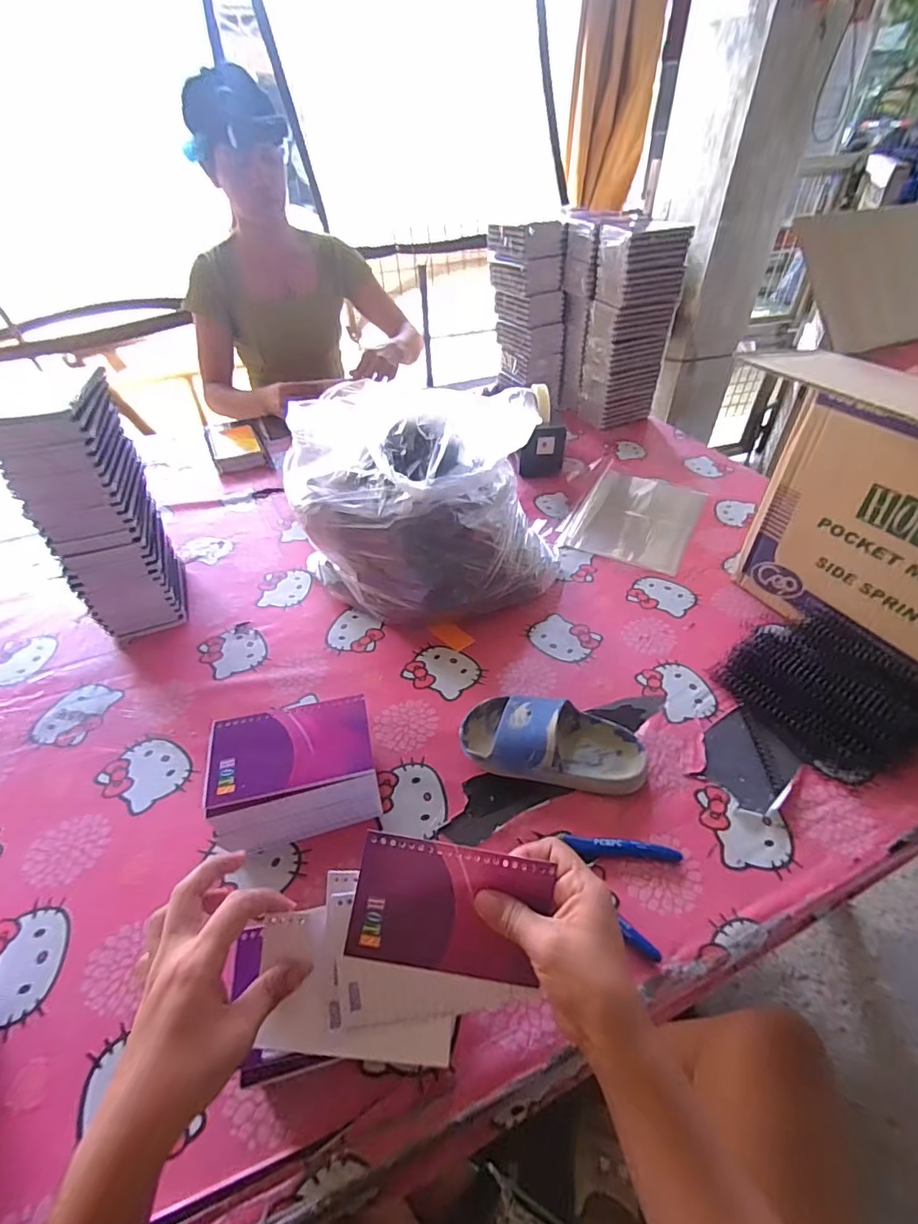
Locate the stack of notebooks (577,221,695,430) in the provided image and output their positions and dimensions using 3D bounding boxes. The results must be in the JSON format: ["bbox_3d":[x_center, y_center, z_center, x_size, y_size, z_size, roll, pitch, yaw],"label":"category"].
[{"bbox_3d":[0.328,-0.547,1.017,0.139,0.340,0.107,-16,45,-16],"label":"stack of notebooks"}]

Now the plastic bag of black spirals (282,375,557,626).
[{"bbox_3d":[-0.046,-0.132,0.663,0.294,0.221,0.264,-20,46,-20],"label":"plastic bag of black spirals"}]

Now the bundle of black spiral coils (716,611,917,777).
[{"bbox_3d":[0.387,0.076,0.539,0.152,0.064,0.167,0,43,0],"label":"bundle of black spiral coils"}]

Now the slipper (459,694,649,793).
[{"bbox_3d":[0.090,0.122,0.501,0.177,0.055,0.087,4,43,6],"label":"slipper"}]

